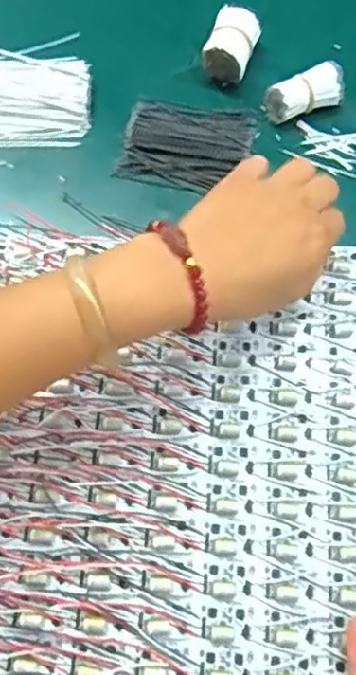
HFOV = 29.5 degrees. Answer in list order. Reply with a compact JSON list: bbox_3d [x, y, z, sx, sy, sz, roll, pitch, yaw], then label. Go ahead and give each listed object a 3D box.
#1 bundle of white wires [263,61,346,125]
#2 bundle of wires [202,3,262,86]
[{"bbox_3d":[0.089,-0.171,0.477,0.055,0.021,0.025,-21,73,6],"label":"bundle of white wires"},{"bbox_3d":[0.040,-0.210,0.492,0.032,0.031,0.047,19,74,6],"label":"bundle of wires"}]

